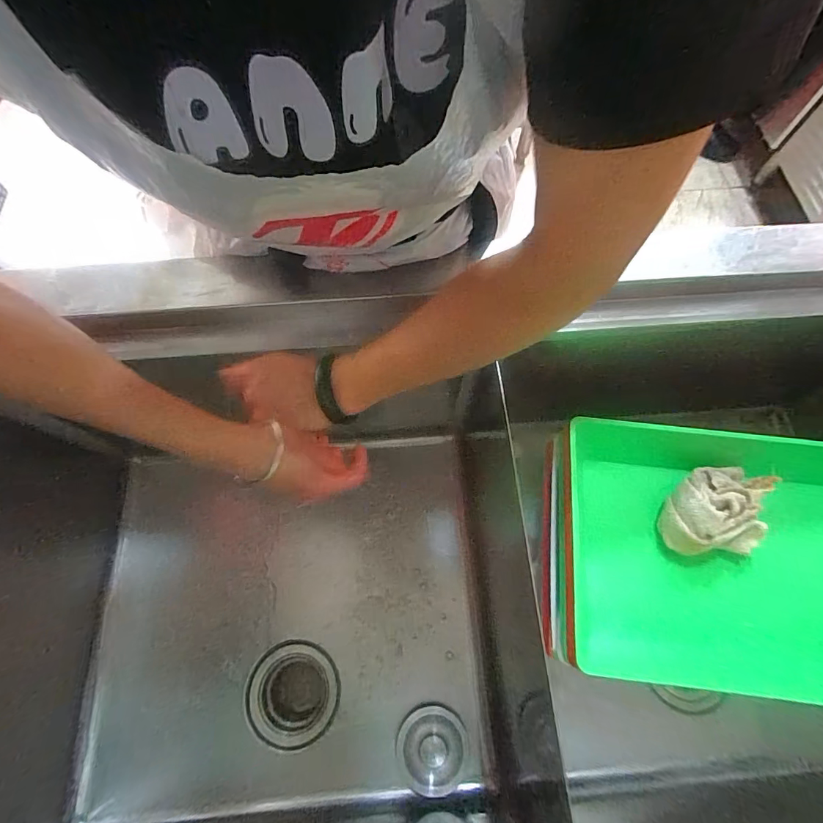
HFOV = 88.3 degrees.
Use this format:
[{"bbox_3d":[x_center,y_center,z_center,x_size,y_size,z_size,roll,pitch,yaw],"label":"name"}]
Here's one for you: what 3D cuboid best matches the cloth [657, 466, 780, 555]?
[{"bbox_3d":[0.336,0.113,0.476,0.119,0.055,0.096,1,69,0],"label":"cloth"}]

